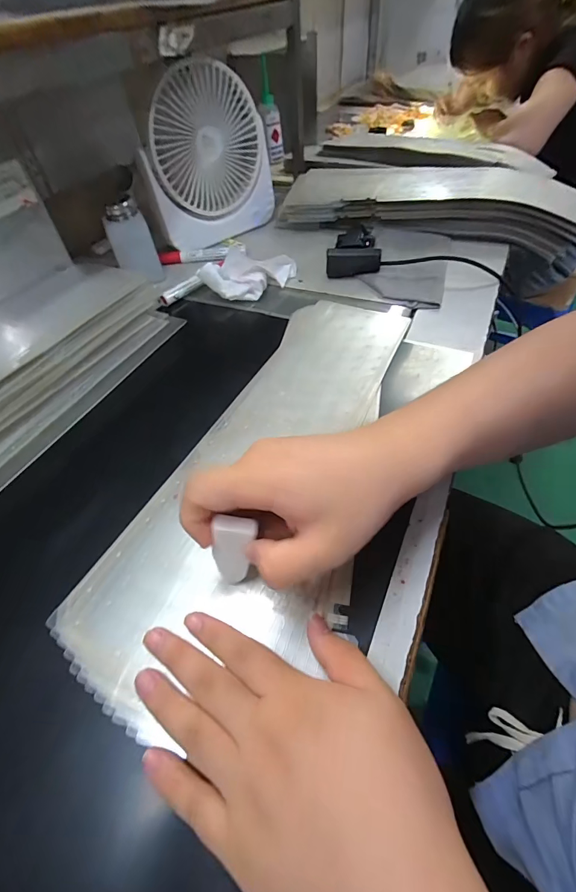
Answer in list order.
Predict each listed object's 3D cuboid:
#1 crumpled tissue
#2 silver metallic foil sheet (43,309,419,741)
[{"bbox_3d":[-0.045,-0.218,0.475,0.127,0.038,0.054,-17,51,-9],"label":"crumpled tissue"},{"bbox_3d":[0.003,-0.004,0.323,0.167,0.008,0.429,18,55,18],"label":"silver metallic foil sheet"}]

